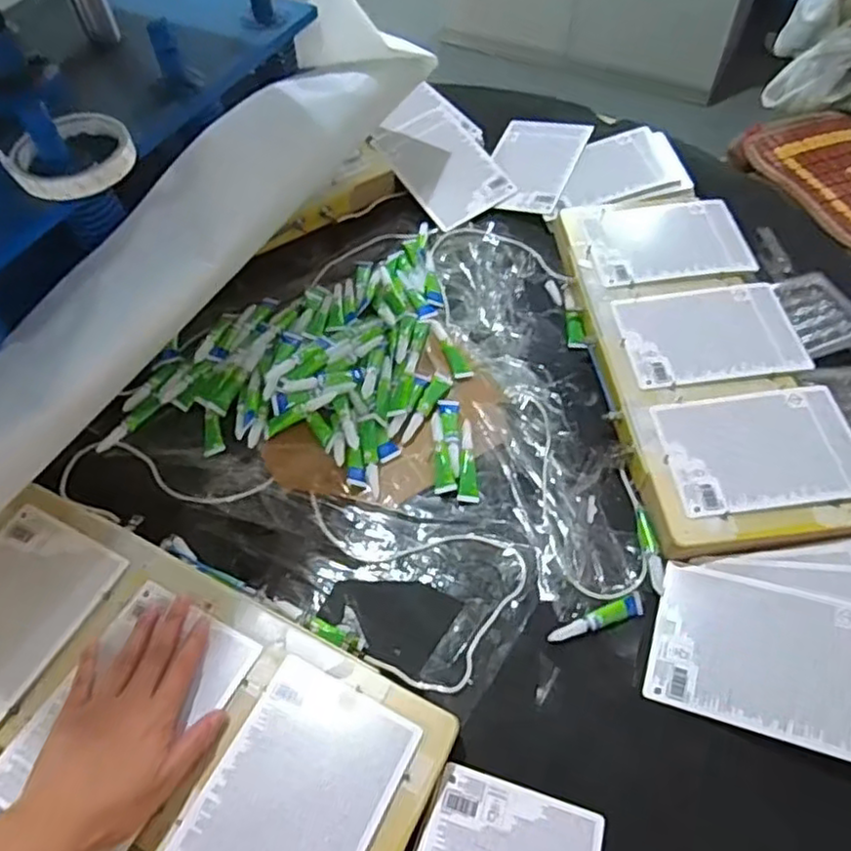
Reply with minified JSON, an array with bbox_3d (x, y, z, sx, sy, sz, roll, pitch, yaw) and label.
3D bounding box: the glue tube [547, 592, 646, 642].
[{"bbox_3d":[0.141,0.160,0.547,0.084,0.007,0.016,-18,57,-10],"label":"glue tube"}]

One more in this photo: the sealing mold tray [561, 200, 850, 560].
[{"bbox_3d":[0.271,-0.078,0.681,0.192,0.048,0.428,-5,56,-2],"label":"sealing mold tray"}]

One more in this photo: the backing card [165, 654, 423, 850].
[{"bbox_3d":[-0.091,0.254,0.446,0.115,0.006,0.168,22,58,17],"label":"backing card"}]

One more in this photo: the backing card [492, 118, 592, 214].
[{"bbox_3d":[0.137,-0.336,0.856,0.112,0.011,0.164,14,64,20],"label":"backing card"}]

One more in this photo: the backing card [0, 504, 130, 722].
[{"bbox_3d":[-0.332,0.153,0.521,0.114,0.007,0.168,24,59,17],"label":"backing card"}]

